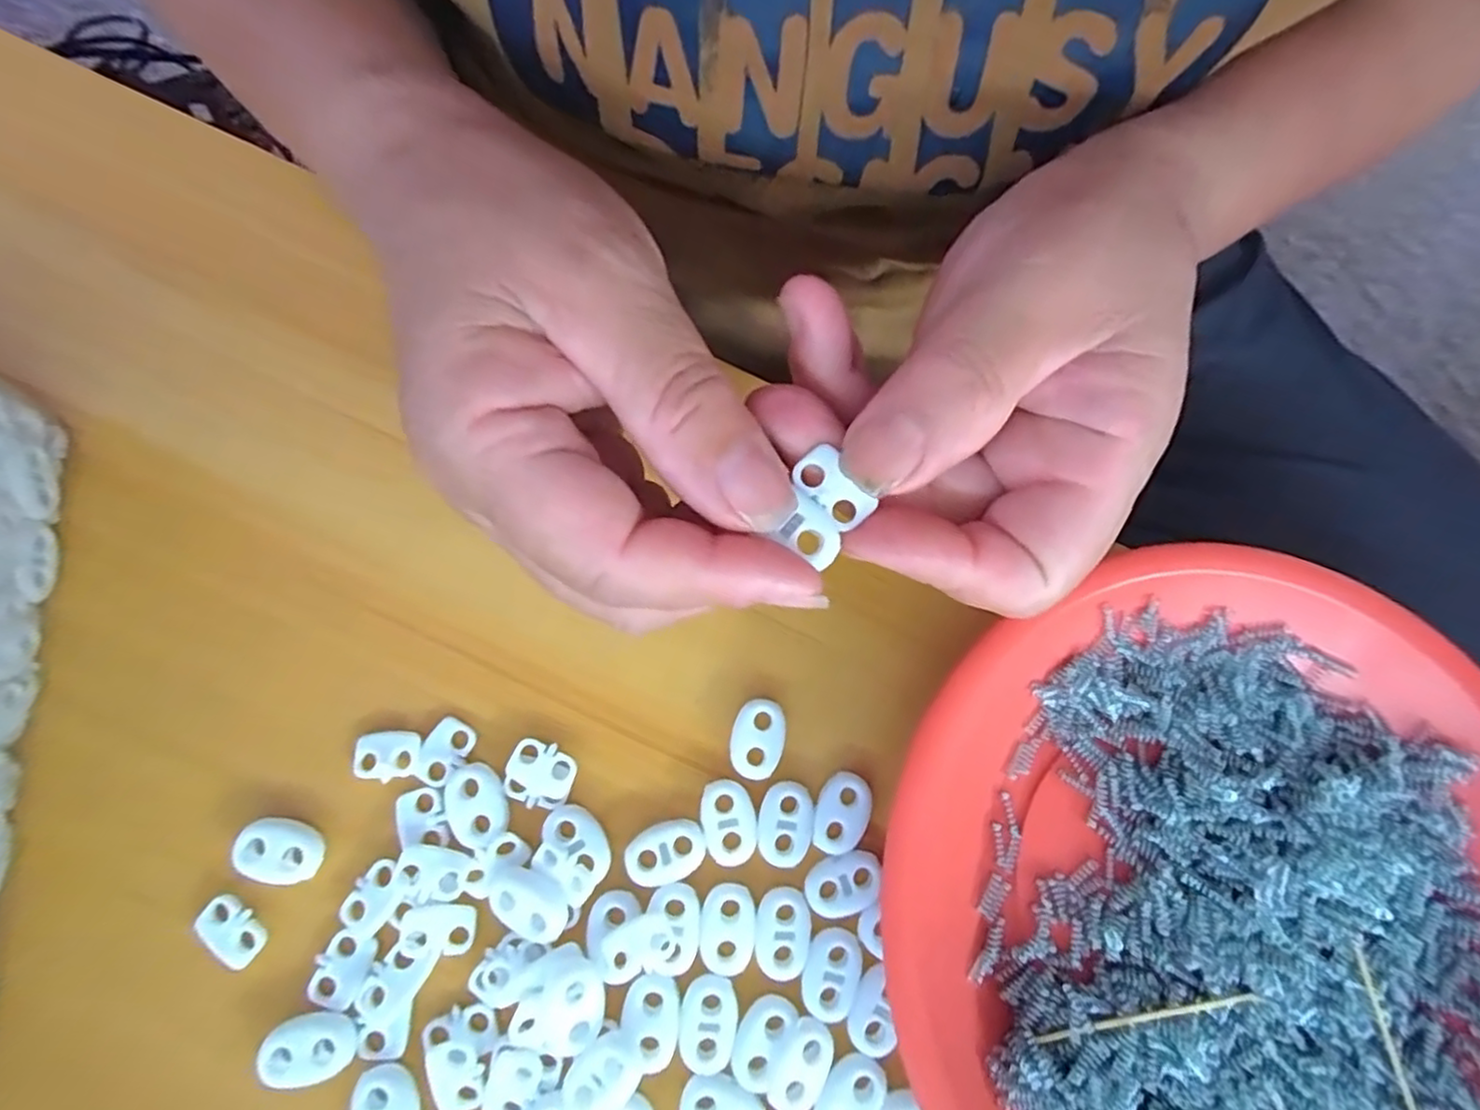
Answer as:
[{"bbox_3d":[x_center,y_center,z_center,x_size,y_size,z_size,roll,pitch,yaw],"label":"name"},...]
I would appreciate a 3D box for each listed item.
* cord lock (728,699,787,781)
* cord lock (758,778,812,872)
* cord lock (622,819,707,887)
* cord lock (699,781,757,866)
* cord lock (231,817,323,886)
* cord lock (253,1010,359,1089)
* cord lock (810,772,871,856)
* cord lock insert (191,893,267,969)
[{"bbox_3d":[0.005,0.053,0.193,0.015,0.006,0.022,13,74,3],"label":"cord lock"},{"bbox_3d":[0.013,0.075,0.185,0.014,0.004,0.022,10,74,2],"label":"cord lock"},{"bbox_3d":[-0.021,0.082,0.182,0.023,0.004,0.015,-19,75,-6],"label":"cord lock"},{"bbox_3d":[-0.003,0.075,0.185,0.015,0.004,0.022,-3,74,-2],"label":"cord lock"},{"bbox_3d":[-0.123,0.079,0.177,0.021,0.007,0.015,5,74,0],"label":"cord lock"},{"bbox_3d":[-0.109,0.124,0.166,0.021,0.004,0.015,-7,74,-3],"label":"cord lock"},{"bbox_3d":[0.029,0.073,0.186,0.015,0.004,0.022,26,75,6],"label":"cord lock"},{"bbox_3d":[-0.134,0.099,0.173,0.018,0.004,0.013,33,76,8],"label":"cord lock insert"}]

